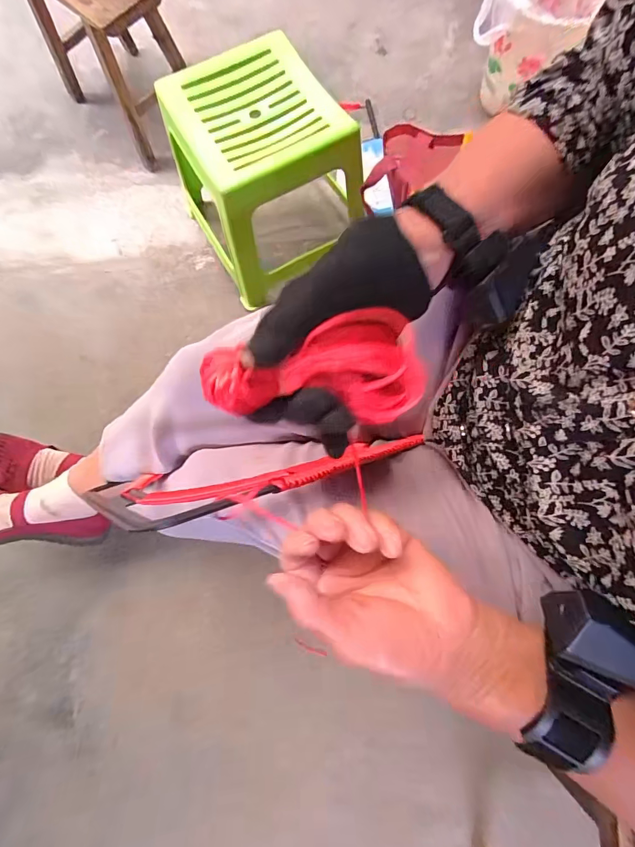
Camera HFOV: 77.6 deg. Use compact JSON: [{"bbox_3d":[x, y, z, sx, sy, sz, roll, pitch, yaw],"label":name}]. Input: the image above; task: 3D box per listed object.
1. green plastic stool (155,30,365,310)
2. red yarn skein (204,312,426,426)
[{"bbox_3d":[-0.104,-0.467,0.774,0.274,0.282,0.310,-30,79,-4],"label":"green plastic stool"},{"bbox_3d":[0.001,-0.029,0.228,0.128,0.030,0.055,-5,79,-13],"label":"red yarn skein"}]

